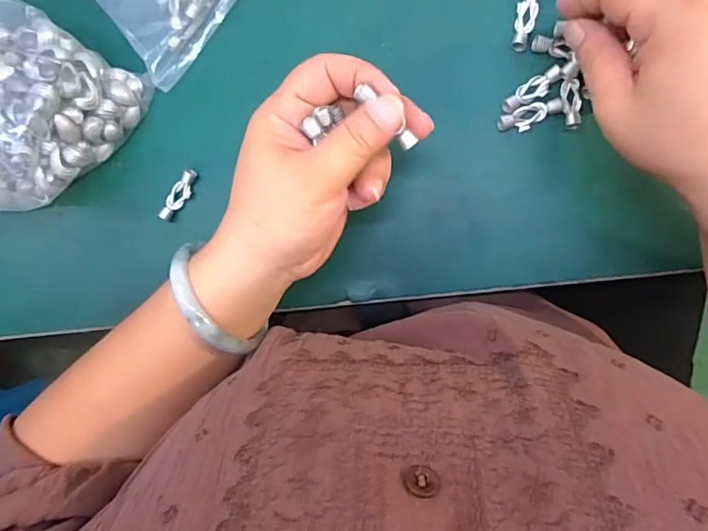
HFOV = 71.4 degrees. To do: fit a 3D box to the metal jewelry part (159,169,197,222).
[{"bbox_3d":[-0.117,-0.047,0.328,0.011,0.010,0.037,34,98,3],"label":"metal jewelry part"}]

